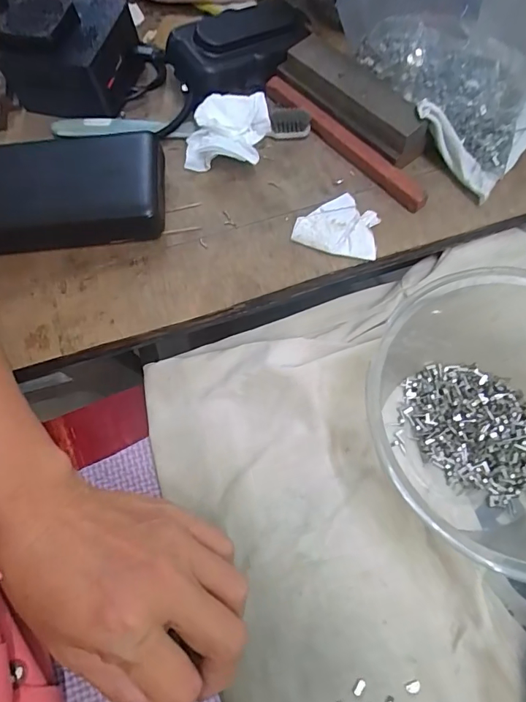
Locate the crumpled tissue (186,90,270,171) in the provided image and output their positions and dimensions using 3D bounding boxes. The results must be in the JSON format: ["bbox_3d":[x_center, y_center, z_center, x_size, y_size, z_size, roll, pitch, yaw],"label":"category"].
[{"bbox_3d":[-0.024,-0.149,0.309,0.051,0.026,0.047,11,69,7],"label":"crumpled tissue"}]

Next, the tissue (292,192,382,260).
[{"bbox_3d":[0.047,-0.080,0.290,0.052,0.013,0.041,8,69,6],"label":"tissue"}]

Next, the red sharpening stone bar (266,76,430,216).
[{"bbox_3d":[0.054,-0.145,0.308,0.013,0.013,0.145,-40,72,-13],"label":"red sharpening stone bar"}]

